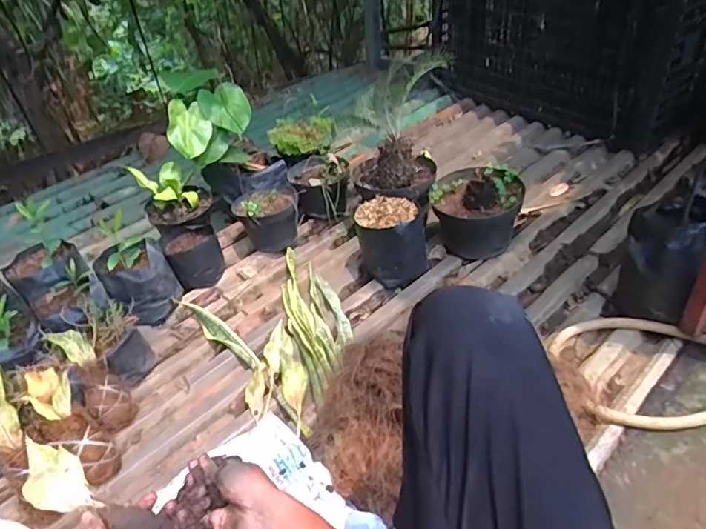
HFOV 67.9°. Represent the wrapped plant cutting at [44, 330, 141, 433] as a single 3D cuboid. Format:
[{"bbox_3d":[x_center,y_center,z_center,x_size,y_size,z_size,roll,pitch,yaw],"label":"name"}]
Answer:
[{"bbox_3d":[-0.501,0.217,1.011,0.071,0.081,0.229,-33,84,-30],"label":"wrapped plant cutting"}]

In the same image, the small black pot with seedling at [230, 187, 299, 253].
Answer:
[{"bbox_3d":[-0.230,-0.130,1.411,0.167,0.142,0.175,-11,39,-8],"label":"small black pot with seedling"}]

